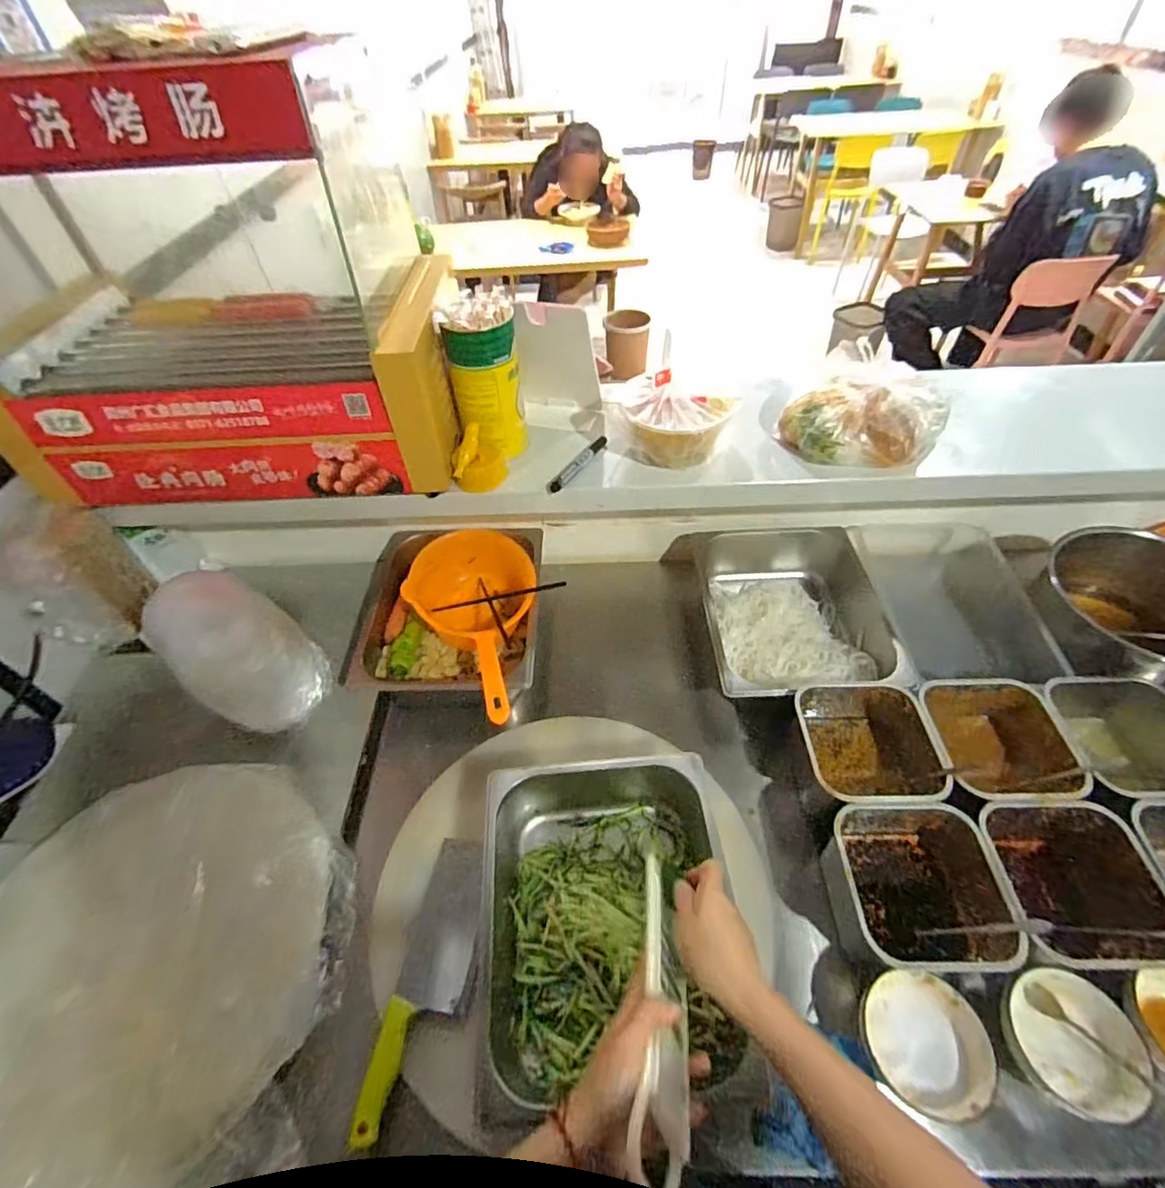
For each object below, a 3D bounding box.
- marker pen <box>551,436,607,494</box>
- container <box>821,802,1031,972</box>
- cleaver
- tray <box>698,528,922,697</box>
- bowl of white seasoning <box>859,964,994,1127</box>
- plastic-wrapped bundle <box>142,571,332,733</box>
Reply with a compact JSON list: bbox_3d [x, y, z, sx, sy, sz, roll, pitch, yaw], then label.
[{"bbox_3d":[-0.005,-0.197,0.833,0.022,0.014,0.141,22,53,20],"label":"marker pen"},{"bbox_3d":[0.357,0.328,0.620,0.160,0.102,0.156,-1,49,1],"label":"container"},{"bbox_3d":[-0.167,0.417,0.623,0.074,0.033,0.277,3,49,5],"label":"cleaver"},{"bbox_3d":[0.323,0.036,0.897,0.265,0.098,0.337,-1,49,1],"label":"tray"},{"bbox_3d":[0.340,0.444,0.557,0.111,0.041,0.109,-1,49,1],"label":"bowl of white seasoning"},{"bbox_3d":[-0.460,0.068,0.748,0.150,0.191,0.147,-1,49,1],"label":"plastic-wrapped bundle"}]

